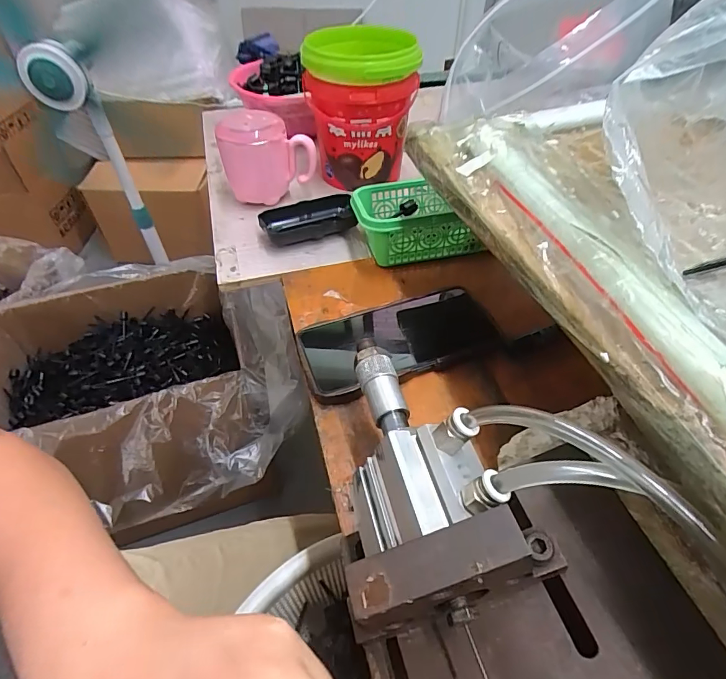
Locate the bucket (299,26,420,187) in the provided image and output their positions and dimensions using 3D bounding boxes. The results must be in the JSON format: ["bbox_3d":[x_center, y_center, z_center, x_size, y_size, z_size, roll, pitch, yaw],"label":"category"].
[{"bbox_3d":[-0.002,-0.283,0.537,0.129,0.151,0.131,0,47,0],"label":"bucket"}]

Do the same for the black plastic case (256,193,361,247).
[{"bbox_3d":[-0.061,-0.136,0.491,0.106,0.027,0.045,-15,49,-13],"label":"black plastic case"}]

